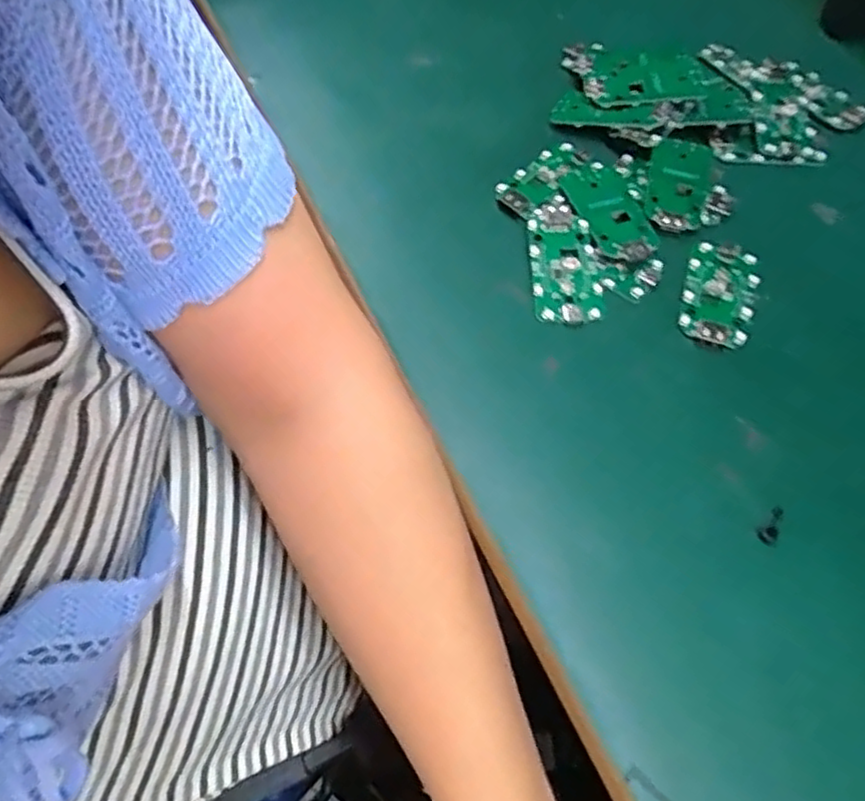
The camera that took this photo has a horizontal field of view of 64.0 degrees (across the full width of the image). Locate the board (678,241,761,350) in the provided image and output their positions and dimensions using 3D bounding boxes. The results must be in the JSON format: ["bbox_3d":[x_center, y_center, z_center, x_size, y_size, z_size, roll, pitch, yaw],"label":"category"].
[{"bbox_3d":[0.134,-0.051,0.321,0.032,0.005,0.059,20,63,12],"label":"board"}]

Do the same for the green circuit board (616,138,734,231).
[{"bbox_3d":[0.127,-0.111,0.356,0.050,0.008,0.056,-8,61,-3],"label":"green circuit board"}]

